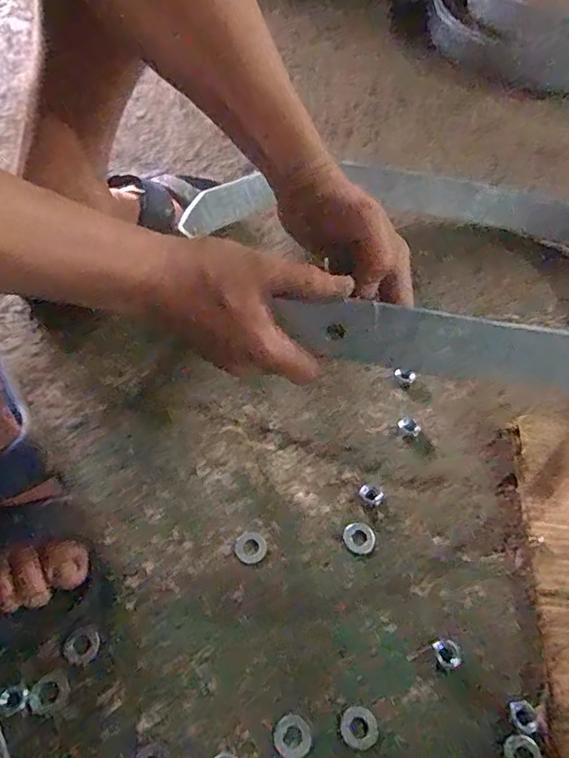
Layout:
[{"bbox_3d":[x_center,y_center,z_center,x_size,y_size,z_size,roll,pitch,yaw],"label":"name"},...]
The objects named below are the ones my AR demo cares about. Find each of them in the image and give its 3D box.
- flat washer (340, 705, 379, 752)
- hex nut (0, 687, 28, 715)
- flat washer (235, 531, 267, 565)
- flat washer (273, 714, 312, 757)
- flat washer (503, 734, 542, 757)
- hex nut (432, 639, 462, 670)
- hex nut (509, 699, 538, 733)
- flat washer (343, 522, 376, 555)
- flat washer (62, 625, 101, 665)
[{"bbox_3d":[0.052,0.241,0.371,0.025,0.004,0.025,1,56,-1],"label":"flat washer"},{"bbox_3d":[-0.188,0.221,0.368,0.020,0.004,0.017,4,58,1],"label":"hex nut"},{"bbox_3d":[-0.028,0.137,0.439,0.025,0.004,0.026,1,56,-1],"label":"flat washer"},{"bbox_3d":[0.005,0.243,0.365,0.024,0.004,0.026,-23,60,-17],"label":"flat washer"},{"bbox_3d":[0.161,0.254,0.362,0.023,0.004,0.024,5,56,1],"label":"flat washer"},{"bbox_3d":[0.120,0.203,0.396,0.019,0.006,0.021,-18,58,-14],"label":"hex nut"},{"bbox_3d":[0.167,0.235,0.374,0.016,0.004,0.020,-11,57,-9],"label":"hex nut"},{"bbox_3d":[0.062,0.132,0.447,0.025,0.004,0.026,1,56,-1],"label":"flat washer"},{"bbox_3d":[-0.148,0.194,0.392,0.025,0.004,0.024,5,62,-9],"label":"flat washer"}]

